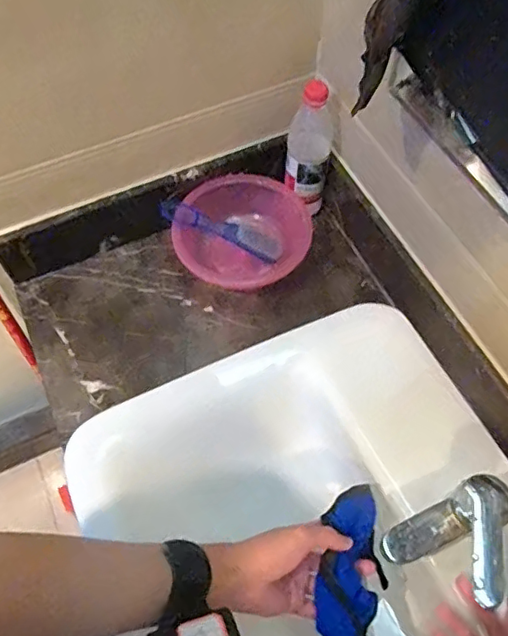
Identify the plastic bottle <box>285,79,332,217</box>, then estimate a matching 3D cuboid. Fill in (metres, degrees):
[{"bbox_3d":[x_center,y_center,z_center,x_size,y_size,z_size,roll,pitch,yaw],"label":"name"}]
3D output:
[{"bbox_3d":[0.077,-0.240,0.803,0.058,0.226,0.056,5,60,3],"label":"plastic bottle"}]

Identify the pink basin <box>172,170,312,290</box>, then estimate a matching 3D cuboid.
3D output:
[{"bbox_3d":[-0.017,-0.117,0.838,0.200,0.082,0.182,-6,60,-3],"label":"pink basin"}]

